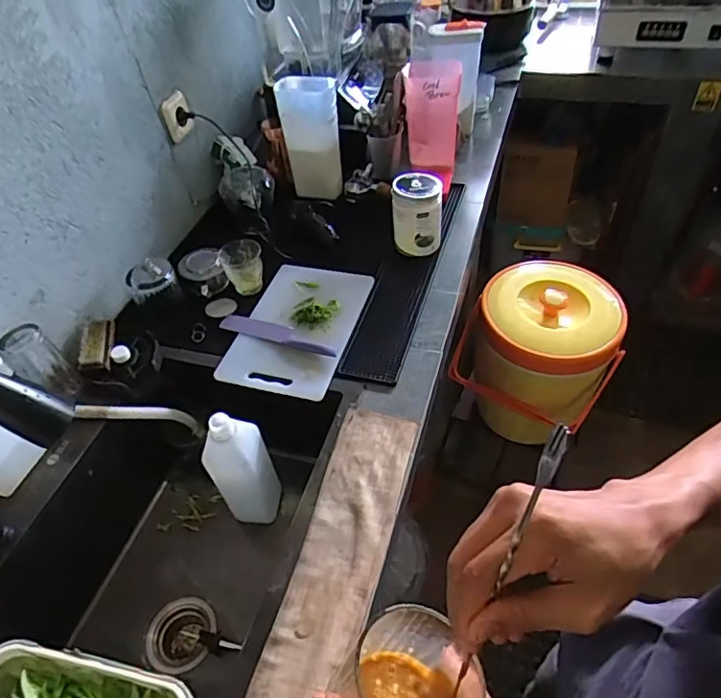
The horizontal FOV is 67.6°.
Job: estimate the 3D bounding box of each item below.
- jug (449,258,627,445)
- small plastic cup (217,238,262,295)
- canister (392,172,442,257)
[{"bbox_3d":[0.418,0.006,1.248,0.308,0.327,0.321,21,53,24],"label":"jug"},{"bbox_3d":[-0.220,-0.154,1.016,0.079,0.079,0.070,-17,48,-9],"label":"small plastic cup"},{"bbox_3d":[0.108,-0.258,1.030,0.095,0.129,0.079,-1,47,6],"label":"canister"}]

